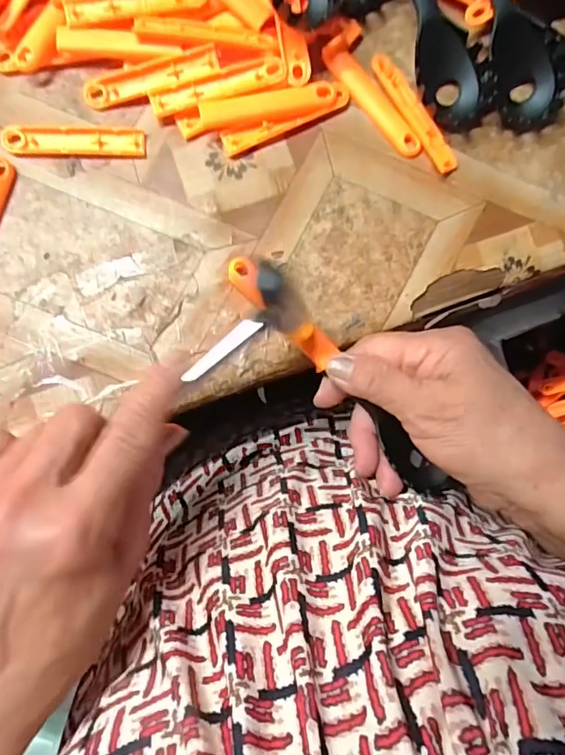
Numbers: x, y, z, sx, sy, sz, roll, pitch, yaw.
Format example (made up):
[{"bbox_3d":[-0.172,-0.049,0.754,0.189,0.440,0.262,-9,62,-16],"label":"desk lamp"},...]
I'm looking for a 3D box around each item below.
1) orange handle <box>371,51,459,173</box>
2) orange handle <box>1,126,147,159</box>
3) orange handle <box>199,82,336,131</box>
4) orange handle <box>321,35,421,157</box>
[{"bbox_3d":[0.075,-0.149,0.276,0.013,0.006,0.076,-32,93,-2],"label":"orange handle"},{"bbox_3d":[-0.114,-0.131,0.270,0.076,0.004,0.016,0,91,-4],"label":"orange handle"},{"bbox_3d":[-0.008,-0.150,0.272,0.074,0.009,0.014,-12,92,-3],"label":"orange handle"},{"bbox_3d":[0.051,-0.156,0.275,0.014,0.006,0.075,-38,93,-2],"label":"orange handle"}]

